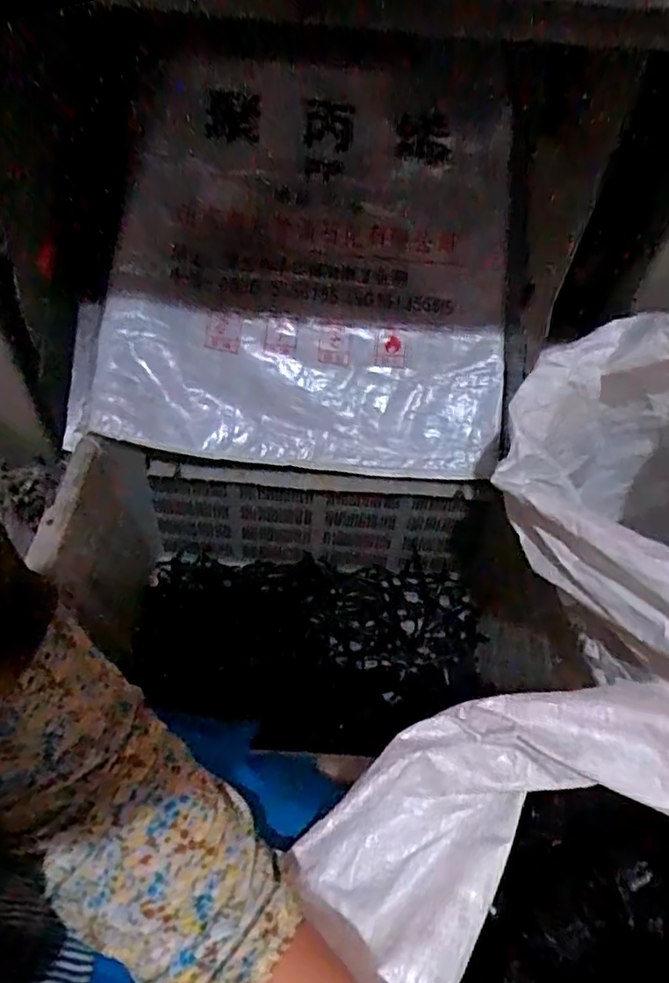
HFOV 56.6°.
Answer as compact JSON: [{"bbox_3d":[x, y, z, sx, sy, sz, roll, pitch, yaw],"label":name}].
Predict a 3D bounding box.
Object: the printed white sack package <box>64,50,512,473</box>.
[{"bbox_3d":[-0.047,-0.290,0.814,0.591,0.388,0.370,6,53,0],"label":"printed white sack package"}]

